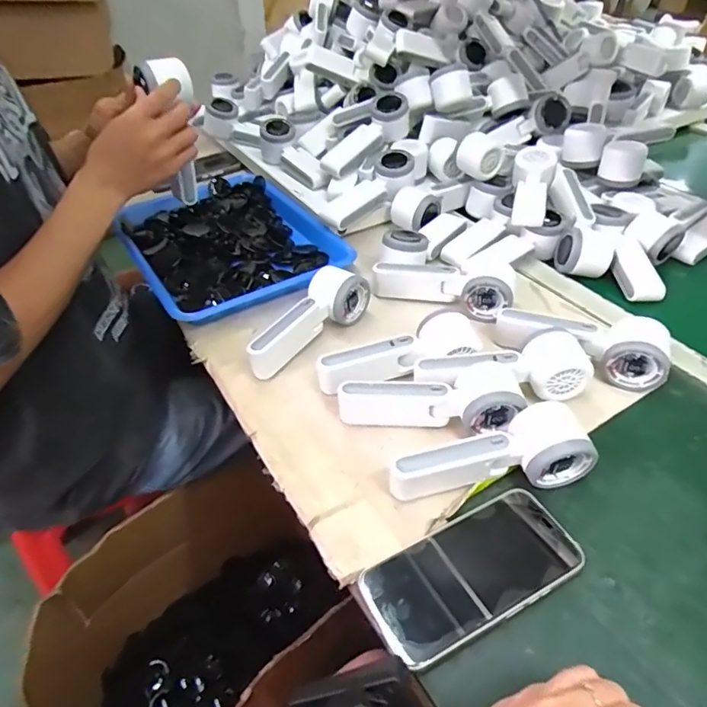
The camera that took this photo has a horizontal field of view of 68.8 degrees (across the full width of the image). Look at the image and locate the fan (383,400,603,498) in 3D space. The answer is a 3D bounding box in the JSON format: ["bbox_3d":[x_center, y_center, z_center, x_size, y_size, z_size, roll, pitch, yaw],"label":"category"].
[{"bbox_3d":[0.110,0.085,0.433,0.166,0.049,0.052,-7,42,-8],"label":"fan"}]

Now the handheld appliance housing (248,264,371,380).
[{"bbox_3d":[-0.052,-0.040,0.579,0.053,0.058,0.168,31,51,30],"label":"handheld appliance housing"}]

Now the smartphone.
[{"bbox_3d":[0.090,0.160,0.384,0.163,0.011,0.077,-19,45,-20],"label":"smartphone"}]

